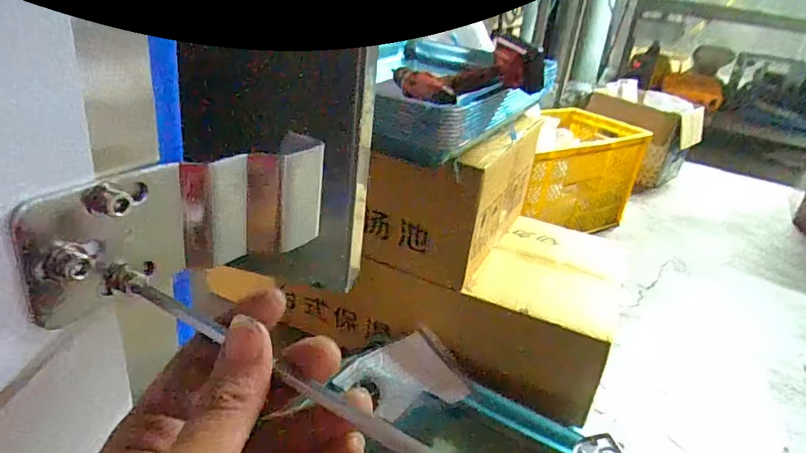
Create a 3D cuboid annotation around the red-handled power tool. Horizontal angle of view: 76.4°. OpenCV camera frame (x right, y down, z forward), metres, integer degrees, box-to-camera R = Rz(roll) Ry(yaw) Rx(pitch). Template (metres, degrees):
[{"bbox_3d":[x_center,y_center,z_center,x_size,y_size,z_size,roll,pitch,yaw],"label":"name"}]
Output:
[{"bbox_3d":[0.104,-0.238,0.794,0.227,0.085,0.063,-10,27,4],"label":"red-handled power tool"}]

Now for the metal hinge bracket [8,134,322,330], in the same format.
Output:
[{"bbox_3d":[-0.094,-0.003,0.239,0.016,0.054,0.139,26,32,33],"label":"metal hinge bracket"}]

